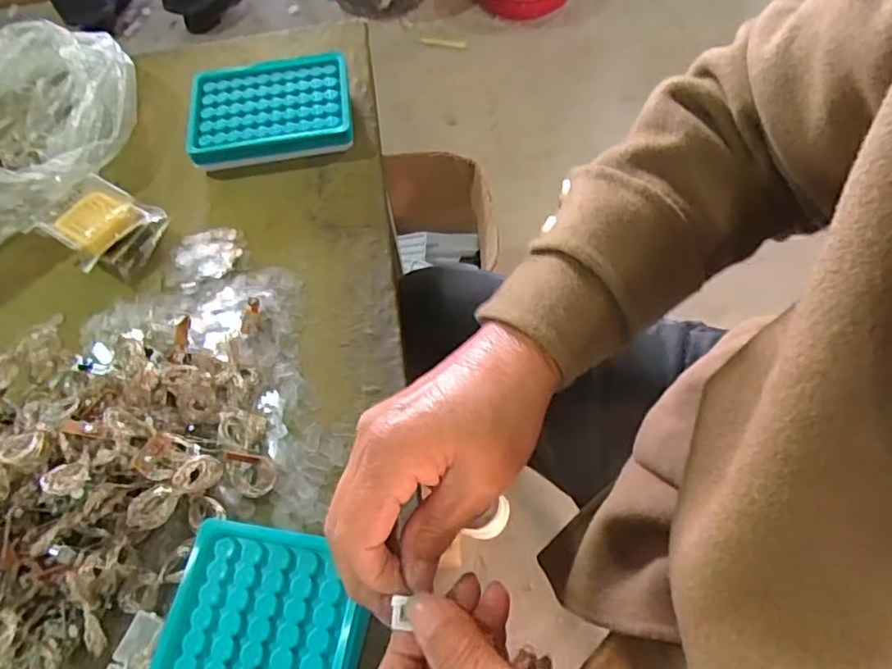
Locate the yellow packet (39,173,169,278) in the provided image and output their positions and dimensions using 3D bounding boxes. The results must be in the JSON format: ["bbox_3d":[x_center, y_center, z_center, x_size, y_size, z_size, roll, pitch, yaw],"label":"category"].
[{"bbox_3d":[-0.253,-0.079,0.461,0.071,0.038,0.061,31,67,19],"label":"yellow packet"}]

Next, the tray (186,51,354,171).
[{"bbox_3d":[-0.144,-0.185,0.513,0.130,0.031,0.091,-9,60,-1],"label":"tray"}]

